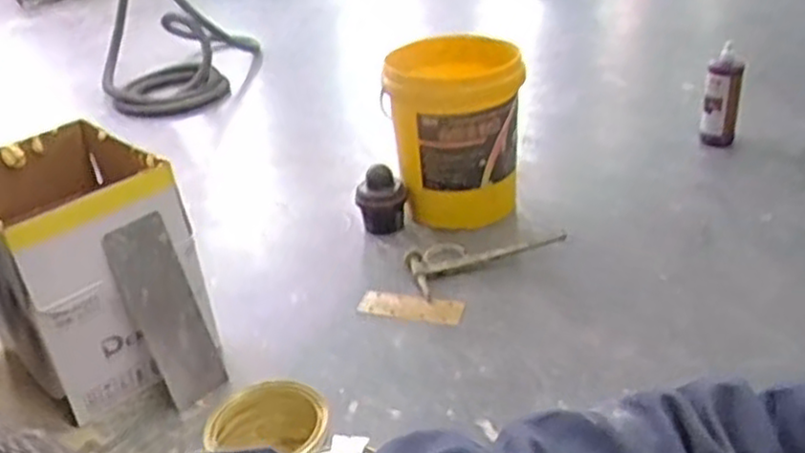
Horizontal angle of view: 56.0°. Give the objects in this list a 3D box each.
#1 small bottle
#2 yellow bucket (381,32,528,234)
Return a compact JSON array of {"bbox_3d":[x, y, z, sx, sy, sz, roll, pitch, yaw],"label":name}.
[{"bbox_3d":[0.734,-0.296,1.734,0.077,0.247,0.067,5,33,20],"label":"small bottle"},{"bbox_3d":[0.121,-0.224,1.731,0.286,0.328,0.283,-8,31,-1],"label":"yellow bucket"}]

